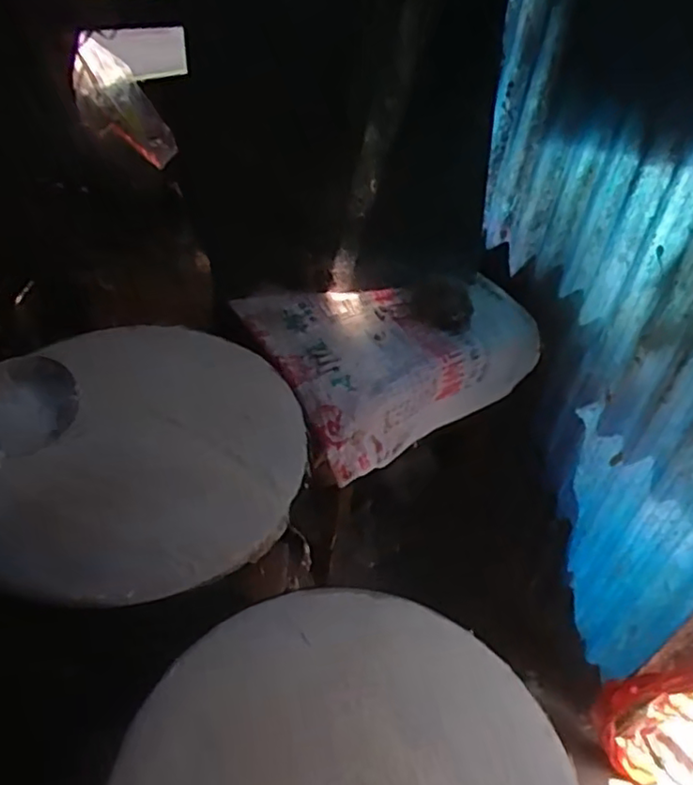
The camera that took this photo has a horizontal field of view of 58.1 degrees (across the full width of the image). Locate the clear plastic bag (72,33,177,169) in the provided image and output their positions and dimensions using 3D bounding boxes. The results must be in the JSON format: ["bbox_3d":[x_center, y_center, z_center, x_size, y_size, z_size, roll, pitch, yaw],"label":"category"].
[{"bbox_3d":[-0.392,-0.481,1.070,0.109,0.220,0.065,-22,41,22],"label":"clear plastic bag"}]

